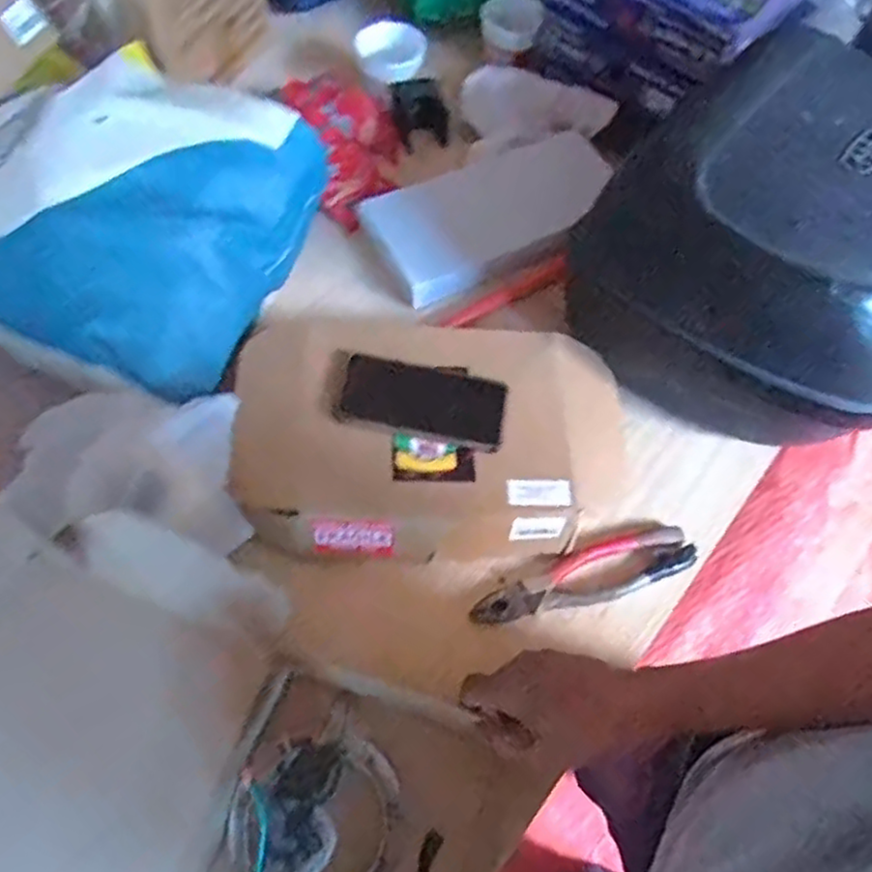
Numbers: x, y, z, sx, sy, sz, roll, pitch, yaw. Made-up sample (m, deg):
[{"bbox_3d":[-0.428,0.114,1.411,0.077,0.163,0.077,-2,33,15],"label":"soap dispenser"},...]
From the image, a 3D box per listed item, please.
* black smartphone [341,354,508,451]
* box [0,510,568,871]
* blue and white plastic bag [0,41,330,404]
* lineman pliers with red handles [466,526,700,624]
[{"bbox_3d":[-0.010,-0.032,0.676,0.153,0.004,0.068,11,77,-5],"label":"black smartphone"},{"bbox_3d":[-0.161,0.272,0.516,0.430,0.197,0.294,20,63,7],"label":"box"},{"bbox_3d":[-0.333,-0.232,0.686,0.344,0.145,0.330,18,62,6],"label":"blue and white plastic bag"},{"bbox_3d":[0.147,0.137,0.686,0.230,0.014,0.052,-15,64,-12],"label":"lineman pliers with red handles"}]

